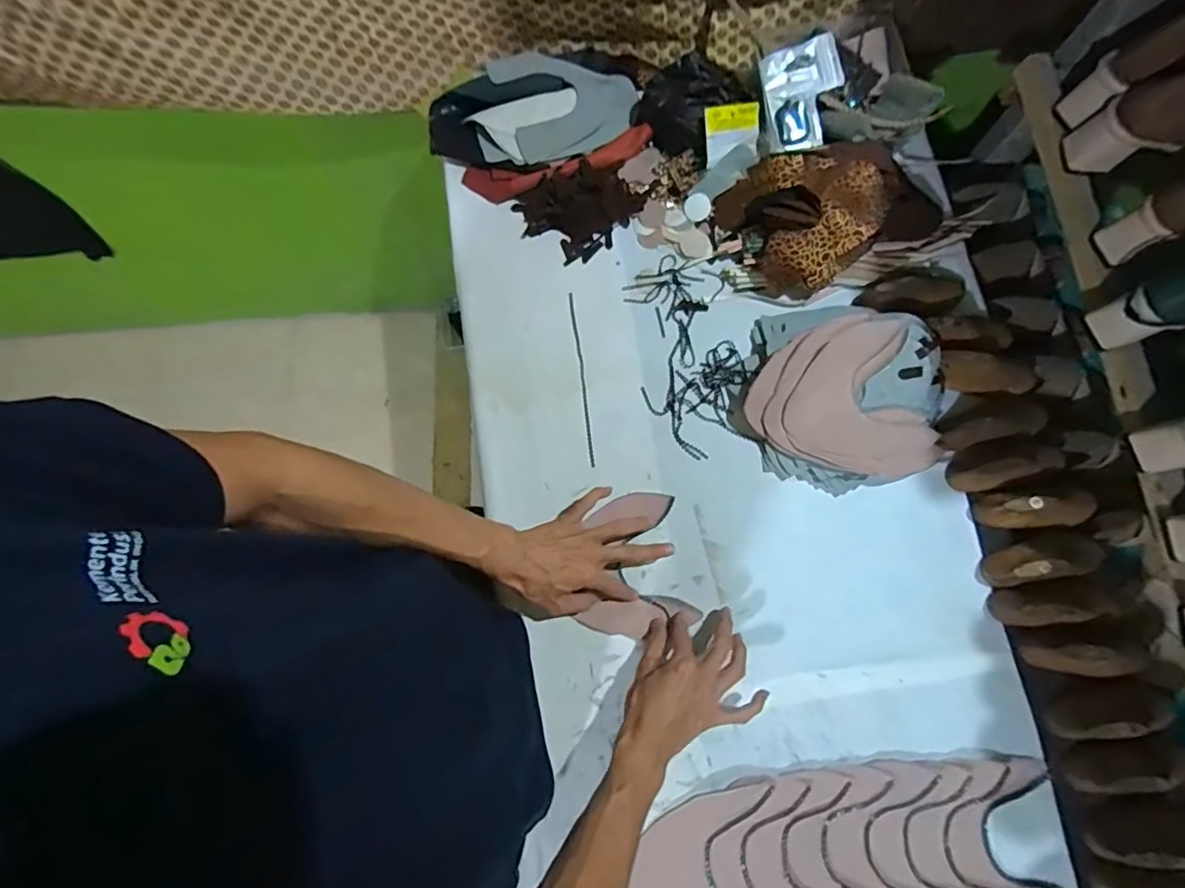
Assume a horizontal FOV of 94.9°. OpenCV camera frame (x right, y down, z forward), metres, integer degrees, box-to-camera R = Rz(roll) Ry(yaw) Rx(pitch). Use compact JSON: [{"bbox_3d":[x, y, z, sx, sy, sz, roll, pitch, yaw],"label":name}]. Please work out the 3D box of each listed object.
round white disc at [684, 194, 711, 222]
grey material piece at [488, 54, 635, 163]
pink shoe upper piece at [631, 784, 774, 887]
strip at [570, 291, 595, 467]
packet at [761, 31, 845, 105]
[{"bbox_3d":[0.143,-0.321,0.740,0.035,0.004,0.036,1,93,10],"label":"round white disc"},{"bbox_3d":[-0.034,-0.499,0.775,0.190,0.037,0.164,-23,77,-4],"label":"grey material piece"},{"bbox_3d":[0.122,0.453,0.568,0.154,0.004,0.159,-5,76,0],"label":"pink shoe upper piece"},{"bbox_3d":[-0.013,-0.086,0.707,0.008,0.005,0.236,-7,76,0],"label":"strip"},{"bbox_3d":[0.282,-0.508,0.739,0.102,0.015,0.072,-14,89,8],"label":"packet"}]

